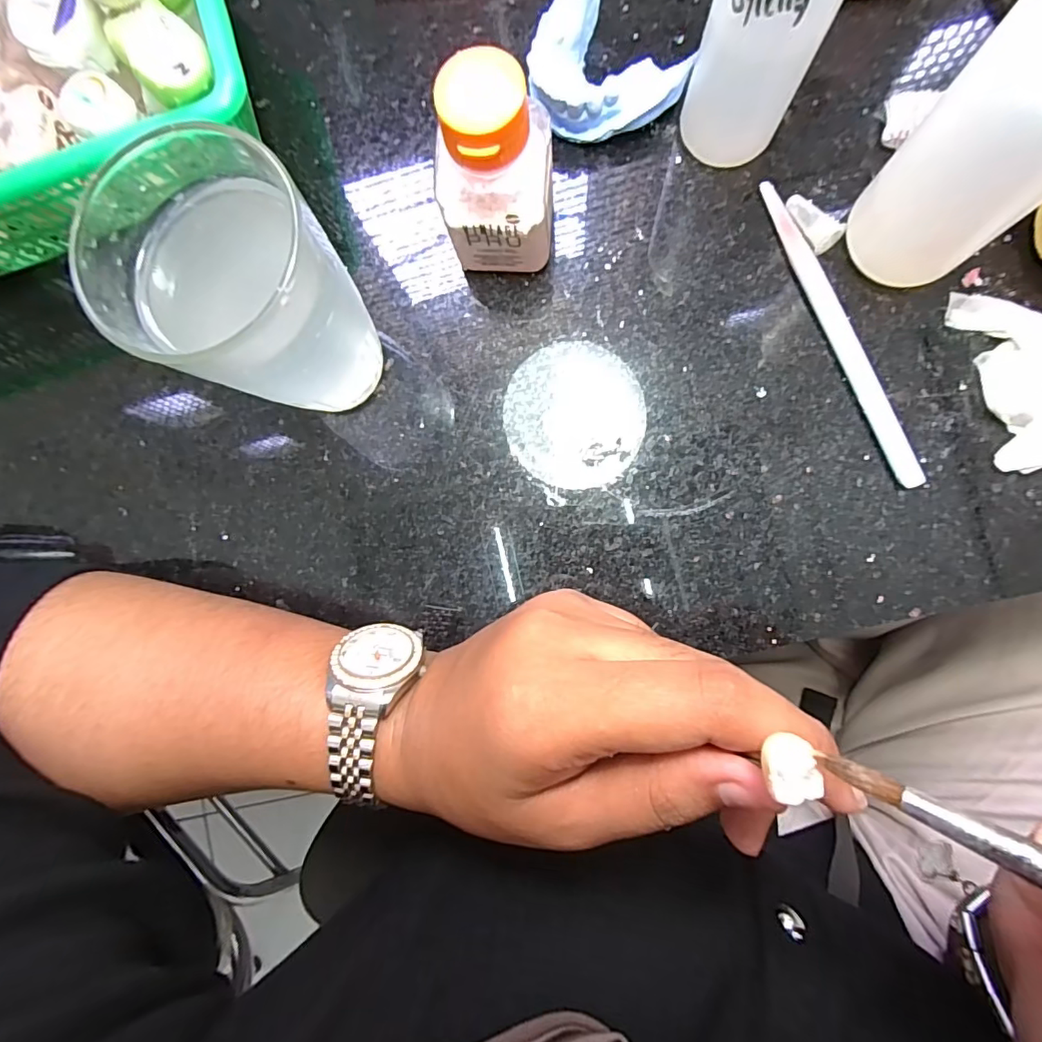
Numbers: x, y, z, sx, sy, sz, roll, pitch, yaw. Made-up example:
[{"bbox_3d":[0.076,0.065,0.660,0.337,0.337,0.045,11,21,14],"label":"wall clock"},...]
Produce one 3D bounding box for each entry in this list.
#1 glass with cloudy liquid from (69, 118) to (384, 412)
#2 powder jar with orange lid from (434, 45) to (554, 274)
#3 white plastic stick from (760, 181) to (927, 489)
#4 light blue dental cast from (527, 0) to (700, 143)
[{"bbox_3d":[-0.089,-0.075,0.186,0.069,0.094,0.064,43,92,5],"label":"glass with cloudy liquid"},{"bbox_3d":[-0.009,-0.126,0.193,0.041,0.071,0.034,1,88,6],"label":"powder jar with orange lid"},{"bbox_3d":[0.130,-0.078,0.211,0.009,0.004,0.137,-23,86,4],"label":"white plastic stick"},{"bbox_3d":[0.039,-0.197,0.217,0.064,0.021,0.066,17,90,6],"label":"light blue dental cast"}]

